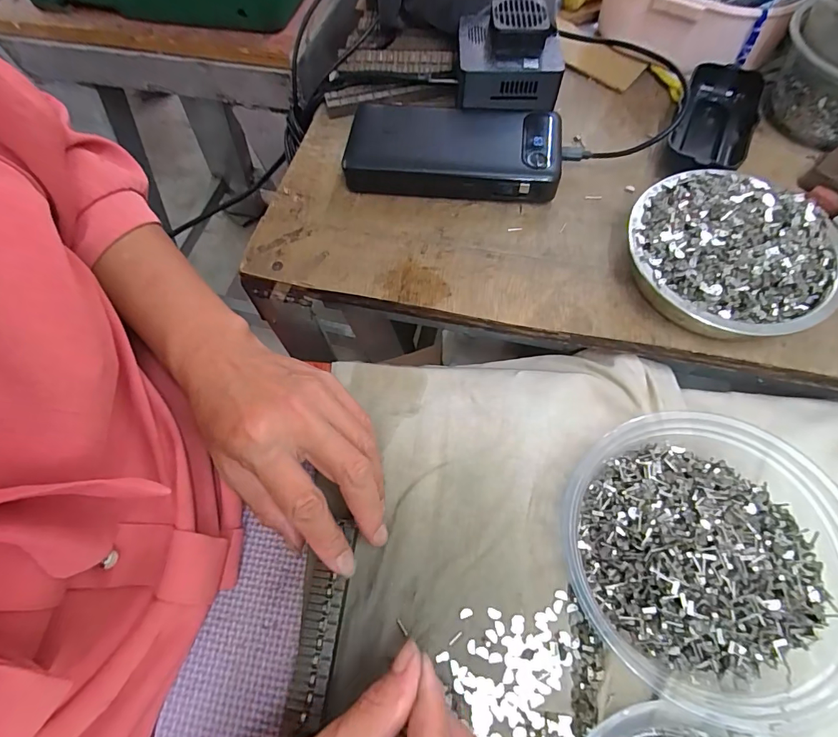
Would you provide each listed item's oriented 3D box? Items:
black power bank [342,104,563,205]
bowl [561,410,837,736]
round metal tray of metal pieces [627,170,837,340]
[{"bbox_3d":[0.024,-0.162,0.324,0.151,0.026,0.072,4,65,4],"label":"black power bank"},{"bbox_3d":[0.143,0.092,0.223,0.140,0.046,0.132,-1,65,2],"label":"bowl"},{"bbox_3d":[0.192,-0.069,0.277,0.119,0.034,0.111,-1,65,2],"label":"round metal tray of metal pieces"}]

